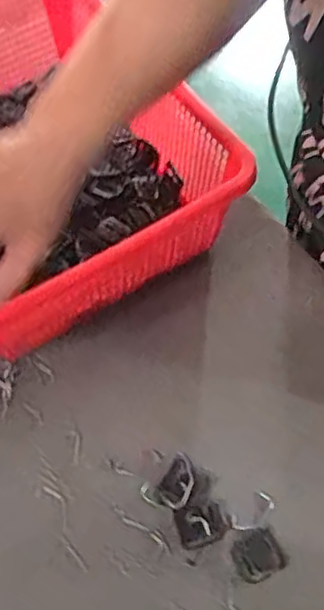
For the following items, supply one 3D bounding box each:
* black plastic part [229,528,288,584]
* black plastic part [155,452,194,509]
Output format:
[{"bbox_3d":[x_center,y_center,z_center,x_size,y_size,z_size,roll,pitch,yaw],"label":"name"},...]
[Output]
[{"bbox_3d":[0.068,0.178,0.452,0.036,0.004,0.032,-25,62,-11],"label":"black plastic part"},{"bbox_3d":[0.012,0.133,0.478,0.026,0.006,0.039,23,64,16],"label":"black plastic part"}]

